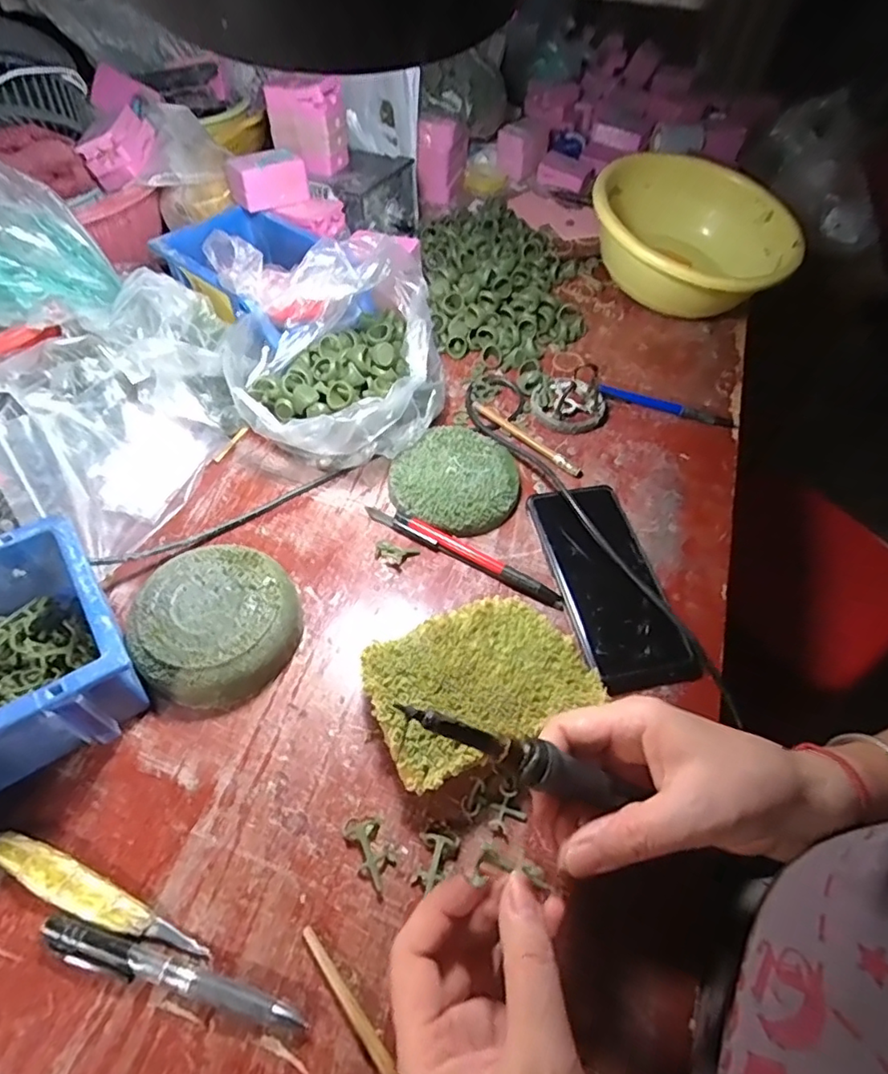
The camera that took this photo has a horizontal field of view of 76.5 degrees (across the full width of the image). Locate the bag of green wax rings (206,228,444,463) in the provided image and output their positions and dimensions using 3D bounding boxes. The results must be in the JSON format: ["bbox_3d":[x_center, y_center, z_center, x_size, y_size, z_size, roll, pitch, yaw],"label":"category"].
[{"bbox_3d":[-0.097,-0.161,0.489,0.187,0.105,0.221,-5,55,-8],"label":"bag of green wax rings"}]

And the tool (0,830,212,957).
[{"bbox_3d":[-0.183,0.188,0.294,0.127,0.011,0.019,21,56,11],"label":"tool"}]

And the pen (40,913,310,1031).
[{"bbox_3d":[-0.135,0.217,0.279,0.137,0.010,0.016,14,55,6],"label":"pen"}]

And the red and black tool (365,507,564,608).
[{"bbox_3d":[0.016,0.009,0.437,0.166,0.015,0.019,25,56,13],"label":"red and black tool"}]

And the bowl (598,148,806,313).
[{"bbox_3d":[0.271,-0.320,0.632,0.214,0.110,0.202,18,55,9],"label":"bowl"}]

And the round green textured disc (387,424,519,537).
[{"bbox_3d":[0.011,-0.049,0.464,0.099,0.026,0.098,2,54,-3],"label":"round green textured disc"}]

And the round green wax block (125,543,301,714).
[{"bbox_3d":[-0.148,0.056,0.373,0.100,0.037,0.100,2,54,-3],"label":"round green wax block"}]

